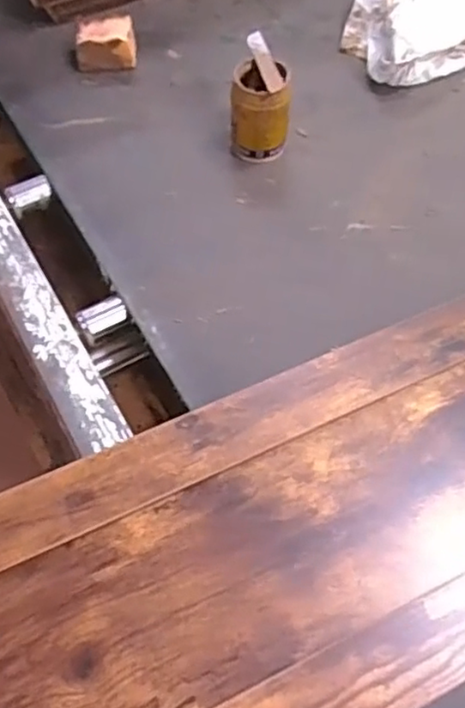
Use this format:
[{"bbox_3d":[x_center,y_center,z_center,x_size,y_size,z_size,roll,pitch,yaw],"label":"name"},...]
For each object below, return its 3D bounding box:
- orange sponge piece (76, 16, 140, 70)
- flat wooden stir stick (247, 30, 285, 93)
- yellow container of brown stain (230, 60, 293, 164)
[{"bbox_3d":[-0.159,-0.387,0.821,0.079,0.040,0.057,-10,59,-5],"label":"orange sponge piece"},{"bbox_3d":[0.033,-0.310,0.693,0.020,0.007,0.097,-13,59,-7],"label":"flat wooden stir stick"},{"bbox_3d":[0.030,-0.263,0.715,0.066,0.086,0.058,5,58,3],"label":"yellow container of brown stain"}]

